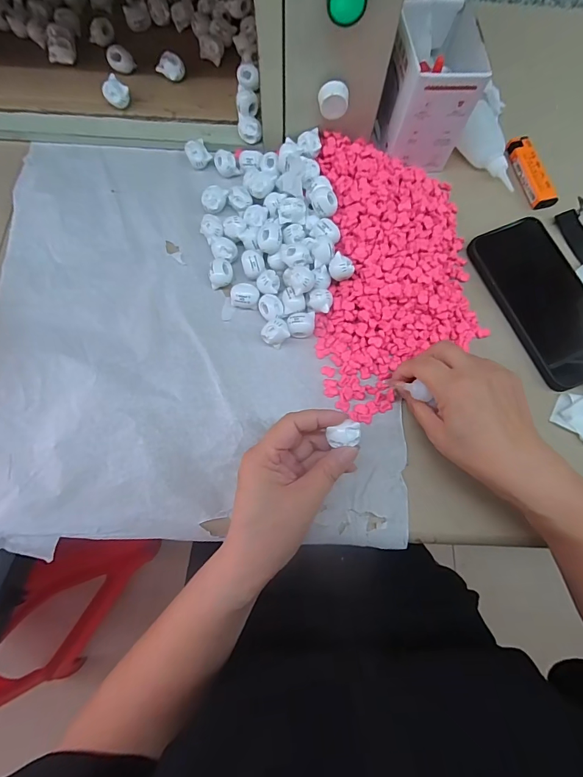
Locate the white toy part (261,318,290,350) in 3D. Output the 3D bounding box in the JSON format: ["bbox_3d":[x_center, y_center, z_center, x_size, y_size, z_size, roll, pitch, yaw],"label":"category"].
[{"bbox_3d":[-0.015,-0.049,0.342,0.022,0.025,0.021,1,75,-2],"label":"white toy part"}]

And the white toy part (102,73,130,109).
[{"bbox_3d":[-0.177,-0.298,0.394,0.023,0.023,0.025,-26,77,-9],"label":"white toy part"}]

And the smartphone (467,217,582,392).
[{"bbox_3d":[0.233,-0.083,0.355,0.077,0.013,0.161,-20,77,-7],"label":"smartphone"}]

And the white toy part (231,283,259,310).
[{"bbox_3d":[-0.043,-0.083,0.354,0.024,0.016,0.021,-2,75,-3],"label":"white toy part"}]

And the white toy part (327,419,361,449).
[{"bbox_3d":[0.040,0.034,0.288,0.022,0.009,0.017,-1,75,-2],"label":"white toy part"}]

